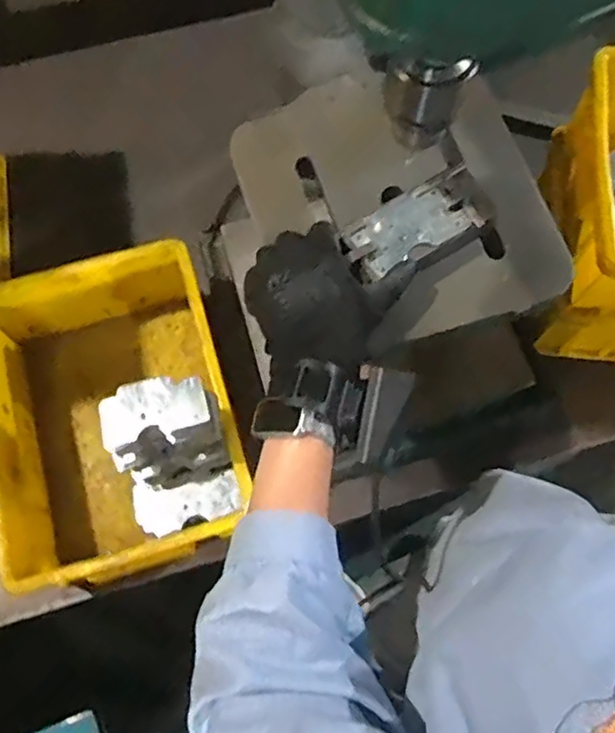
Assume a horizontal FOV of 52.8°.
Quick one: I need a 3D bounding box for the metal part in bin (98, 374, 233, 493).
[{"bbox_3d":[-0.137,0.067,0.612,0.108,0.117,0.083,-10,73,-3],"label":"metal part in bin"}]

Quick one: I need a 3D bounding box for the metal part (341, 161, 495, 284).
[{"bbox_3d":[0.089,-0.113,0.500,0.123,0.014,0.062,-28,75,-8],"label":"metal part"}]

